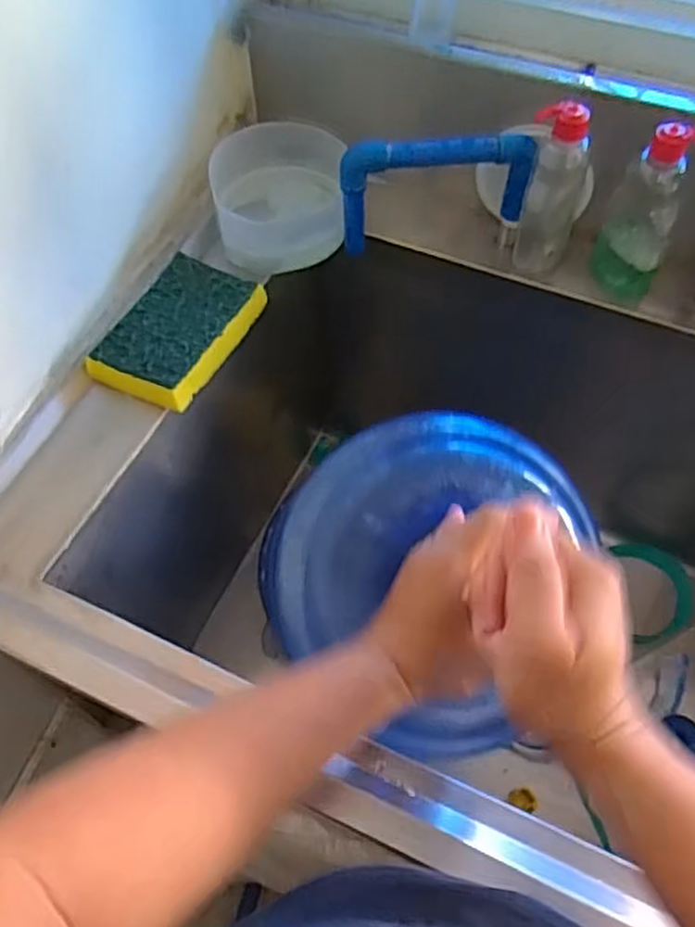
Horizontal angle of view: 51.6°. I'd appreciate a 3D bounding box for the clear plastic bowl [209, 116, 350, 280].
[{"bbox_3d":[-0.063,-0.265,0.718,0.135,0.080,0.114,-9,58,-6],"label":"clear plastic bowl"}]

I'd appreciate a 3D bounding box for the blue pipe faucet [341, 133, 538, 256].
[{"bbox_3d":[0.081,-0.247,0.671,0.167,0.112,0.029,2,57,1],"label":"blue pipe faucet"}]

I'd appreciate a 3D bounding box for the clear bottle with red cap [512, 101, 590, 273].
[{"bbox_3d":[0.185,-0.247,0.653,0.053,0.150,0.054,20,59,12],"label":"clear bottle with red cap"}]

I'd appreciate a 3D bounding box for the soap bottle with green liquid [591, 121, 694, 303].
[{"bbox_3d":[0.267,-0.223,0.638,0.068,0.168,0.053,20,59,12],"label":"soap bottle with green liquid"}]

